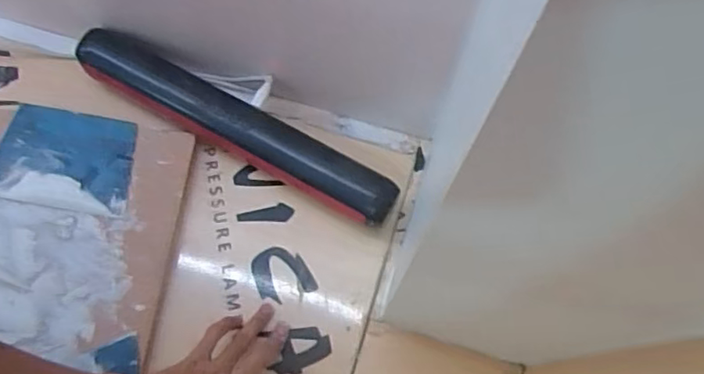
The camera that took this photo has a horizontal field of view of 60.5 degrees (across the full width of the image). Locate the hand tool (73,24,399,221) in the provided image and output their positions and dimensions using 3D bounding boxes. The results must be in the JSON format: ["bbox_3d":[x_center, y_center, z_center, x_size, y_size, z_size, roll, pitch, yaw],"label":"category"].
[{"bbox_3d":[-0.110,-0.053,0.582,0.329,0.060,0.048,27,72,9],"label":"hand tool"}]

